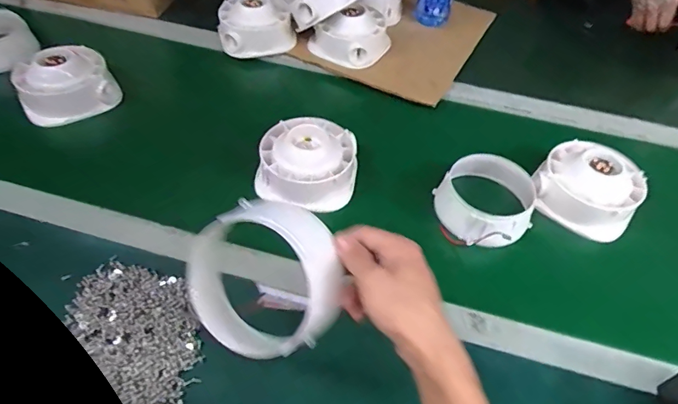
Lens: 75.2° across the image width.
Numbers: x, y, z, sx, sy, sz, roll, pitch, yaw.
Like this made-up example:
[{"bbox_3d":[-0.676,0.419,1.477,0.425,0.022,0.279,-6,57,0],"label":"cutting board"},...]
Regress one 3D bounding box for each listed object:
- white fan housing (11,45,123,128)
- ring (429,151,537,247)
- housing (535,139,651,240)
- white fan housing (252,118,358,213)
[{"bbox_3d":[-0.489,-0.213,0.794,0.151,0.094,0.147,-23,53,-23],"label":"white fan housing"},{"bbox_3d":[0.198,-0.005,0.585,0.117,0.046,0.124,2,48,-2],"label":"ring"},{"bbox_3d":[0.345,-0.024,0.612,0.136,0.068,0.120,25,51,18],"label":"housing"},{"bbox_3d":[-0.043,-0.059,0.627,0.138,0.071,0.142,2,48,-2],"label":"white fan housing"}]

